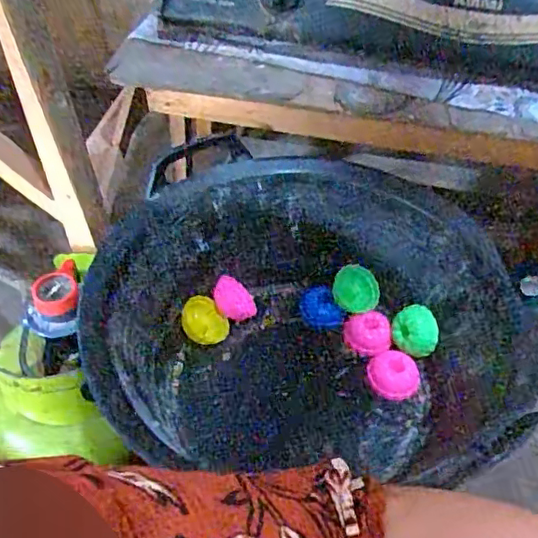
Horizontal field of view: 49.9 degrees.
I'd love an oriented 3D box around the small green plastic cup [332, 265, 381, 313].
[{"bbox_3d":[0.110,0.024,0.723,0.055,0.026,0.056,0,92,8],"label":"small green plastic cup"}]

